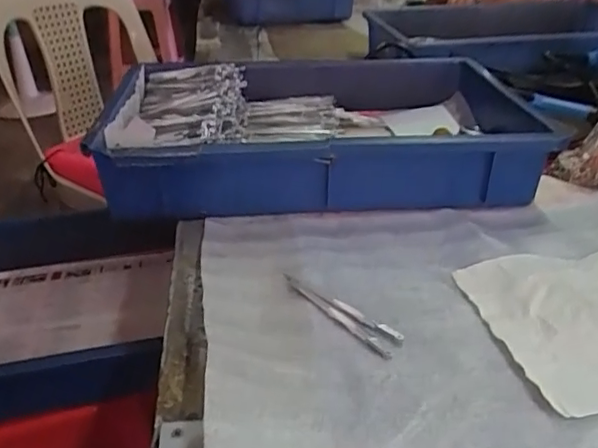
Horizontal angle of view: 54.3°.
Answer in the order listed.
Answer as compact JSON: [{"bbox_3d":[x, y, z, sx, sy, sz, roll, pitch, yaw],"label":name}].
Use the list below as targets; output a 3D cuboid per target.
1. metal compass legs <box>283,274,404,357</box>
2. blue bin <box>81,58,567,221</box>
[{"bbox_3d":[0.028,0.061,0.415,0.022,0.005,0.106,-27,37,-35],"label":"metal compass legs"},{"bbox_3d":[0.026,-0.108,0.626,0.419,0.079,0.285,-5,30,-3],"label":"blue bin"}]

